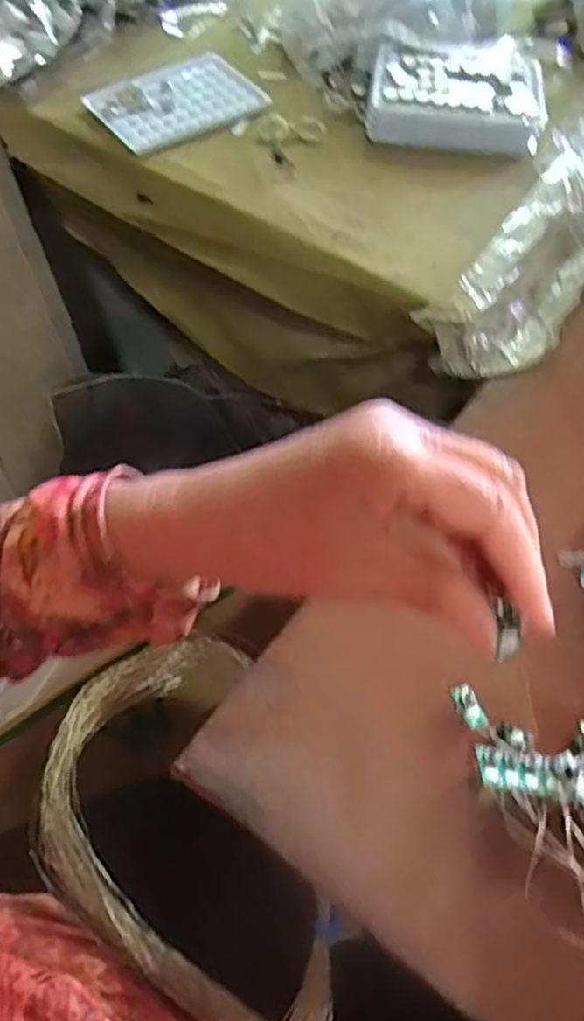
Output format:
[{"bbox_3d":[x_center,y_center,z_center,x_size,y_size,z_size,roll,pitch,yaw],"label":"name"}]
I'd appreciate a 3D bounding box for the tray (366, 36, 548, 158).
[{"bbox_3d":[0.134,-0.344,0.565,0.133,0.027,0.120,7,59,5],"label":"tray"}]

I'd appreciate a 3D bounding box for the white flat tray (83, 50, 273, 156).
[{"bbox_3d":[-0.099,-0.350,0.587,0.131,0.006,0.108,-32,63,-17],"label":"white flat tray"}]

